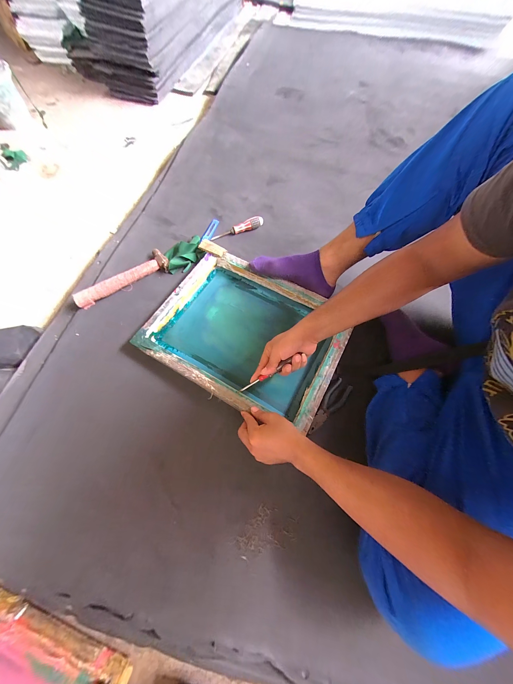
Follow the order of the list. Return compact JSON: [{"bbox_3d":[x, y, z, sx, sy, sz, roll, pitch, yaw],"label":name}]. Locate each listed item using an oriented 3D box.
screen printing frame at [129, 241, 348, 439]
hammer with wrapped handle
[{"bbox_3d":[-0.023,-0.026,0.561,0.460,0.051,0.349,28,70,11],"label":"screen printing frame"},{"bbox_3d":[-0.379,-0.182,0.613,0.263,0.042,0.070,-37,72,-14],"label":"hammer with wrapped handle"}]

